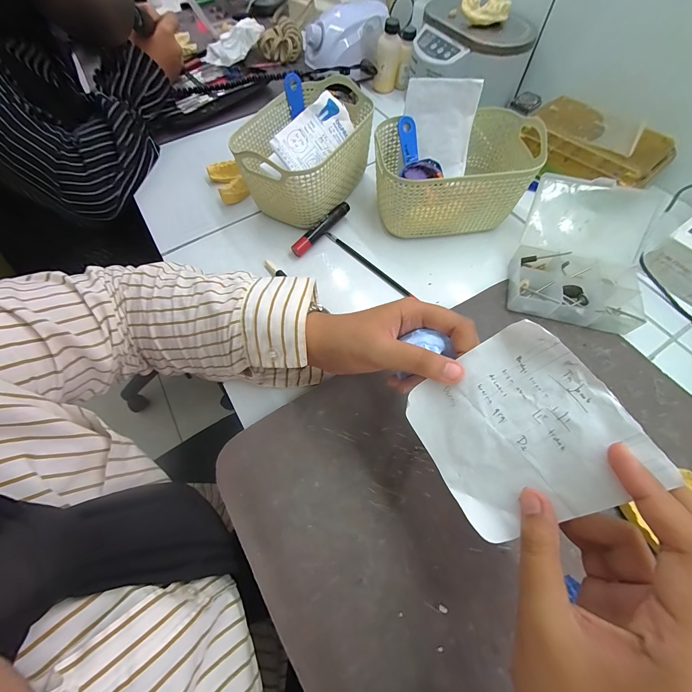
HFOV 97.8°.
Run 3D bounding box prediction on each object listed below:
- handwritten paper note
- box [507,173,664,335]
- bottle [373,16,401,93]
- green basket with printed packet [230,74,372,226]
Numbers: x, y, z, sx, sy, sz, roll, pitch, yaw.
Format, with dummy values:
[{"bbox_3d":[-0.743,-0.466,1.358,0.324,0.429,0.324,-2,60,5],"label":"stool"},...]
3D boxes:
[{"bbox_3d":[0.094,0.049,0.175,0.100,0.010,0.096,-40,63,23],"label":"handwritten paper note"},{"bbox_3d":[0.243,-0.096,0.310,0.126,0.066,0.142,11,65,8],"label":"box"},{"bbox_3d":[0.065,-0.455,0.480,0.035,0.090,0.032,13,66,7],"label":"bottle"},{"bbox_3d":[-0.044,-0.239,0.375,0.120,0.096,0.175,29,68,16],"label":"green basket with printed packet"}]

